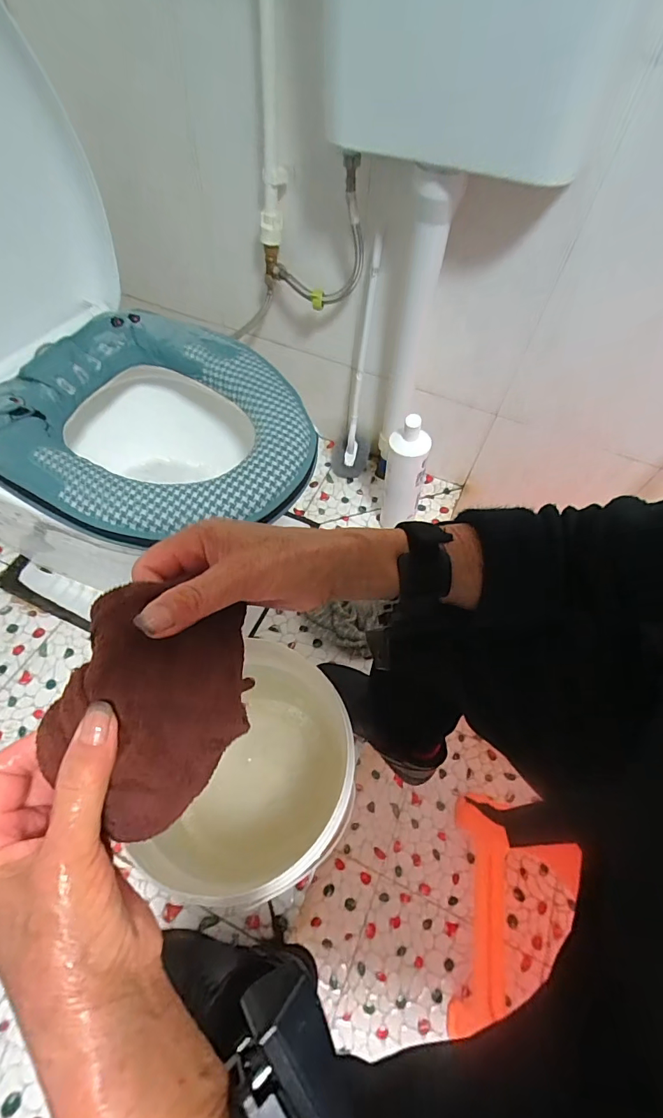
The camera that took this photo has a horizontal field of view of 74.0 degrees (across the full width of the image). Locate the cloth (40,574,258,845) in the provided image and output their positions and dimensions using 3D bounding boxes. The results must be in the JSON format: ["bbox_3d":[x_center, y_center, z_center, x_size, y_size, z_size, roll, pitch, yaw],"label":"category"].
[{"bbox_3d":[-0.085,0.077,0.230,0.097,0.025,0.114,24,65,-41],"label":"cloth"}]

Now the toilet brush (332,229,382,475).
[{"bbox_3d":[0.052,-0.343,0.859,0.084,0.460,0.079,10,58,3],"label":"toilet brush"}]

